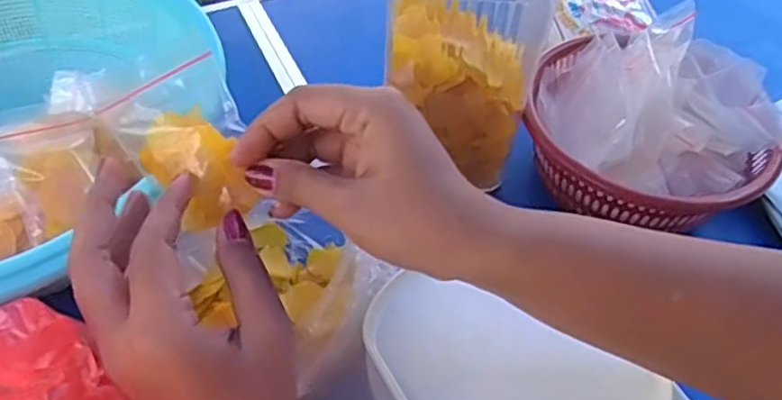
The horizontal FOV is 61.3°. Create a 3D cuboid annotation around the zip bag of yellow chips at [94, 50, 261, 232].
[{"bbox_3d":[-0.100,-0.025,0.331,0.058,0.022,0.076,-24,91,-8],"label":"zip bag of yellow chips"}]

